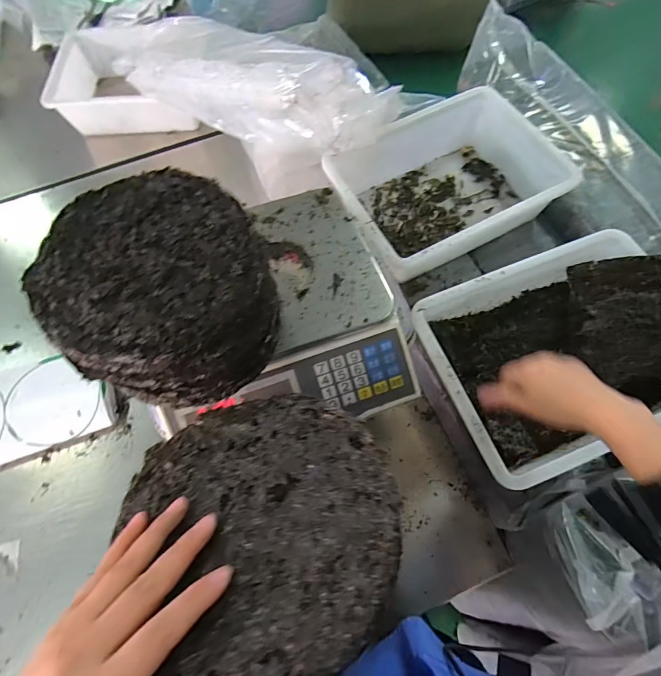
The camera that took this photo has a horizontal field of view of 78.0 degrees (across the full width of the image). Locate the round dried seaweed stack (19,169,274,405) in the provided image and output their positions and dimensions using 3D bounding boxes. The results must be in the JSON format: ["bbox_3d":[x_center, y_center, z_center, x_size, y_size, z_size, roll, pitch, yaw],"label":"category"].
[{"bbox_3d":[-0.166,-0.042,0.421,0.193,0.128,0.209,0,64,0],"label":"round dried seaweed stack"}]

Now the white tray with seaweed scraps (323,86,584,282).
[{"bbox_3d":[0.198,-0.277,0.751,0.376,0.119,0.297,-27,67,-12],"label":"white tray with seaweed scraps"}]

